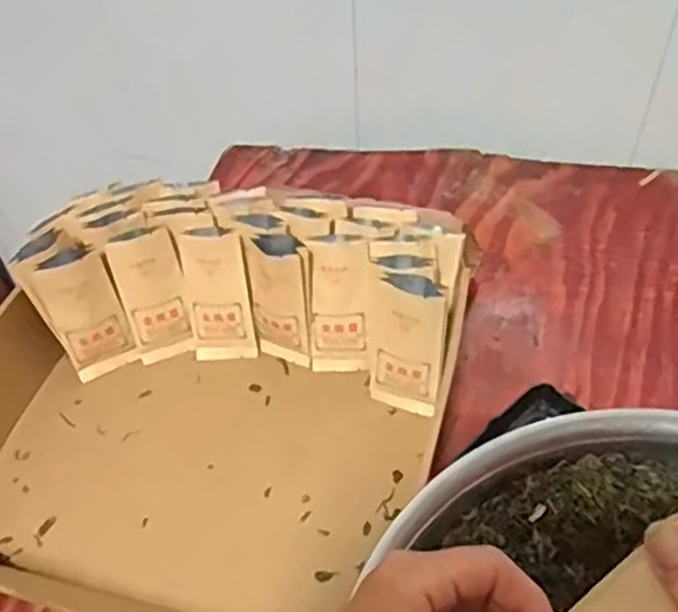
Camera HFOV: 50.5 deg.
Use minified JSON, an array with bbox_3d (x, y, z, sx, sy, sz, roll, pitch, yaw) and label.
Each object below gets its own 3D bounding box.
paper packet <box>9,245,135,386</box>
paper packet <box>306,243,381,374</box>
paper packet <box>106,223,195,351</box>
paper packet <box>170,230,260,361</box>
[{"bbox_3d":[-0.199,0.009,0.556,0.058,0.108,0.035,-24,51,-17],"label":"paper packet"},{"bbox_3d":[0.004,0.001,0.552,0.052,0.108,0.009,3,26,6],"label":"paper packet"},{"bbox_3d":[-0.146,-0.011,0.566,0.049,0.093,0.008,-20,32,-16],"label":"paper packet"},{"bbox_3d":[-0.095,-0.006,0.569,0.053,0.105,0.013,-5,27,6],"label":"paper packet"}]

